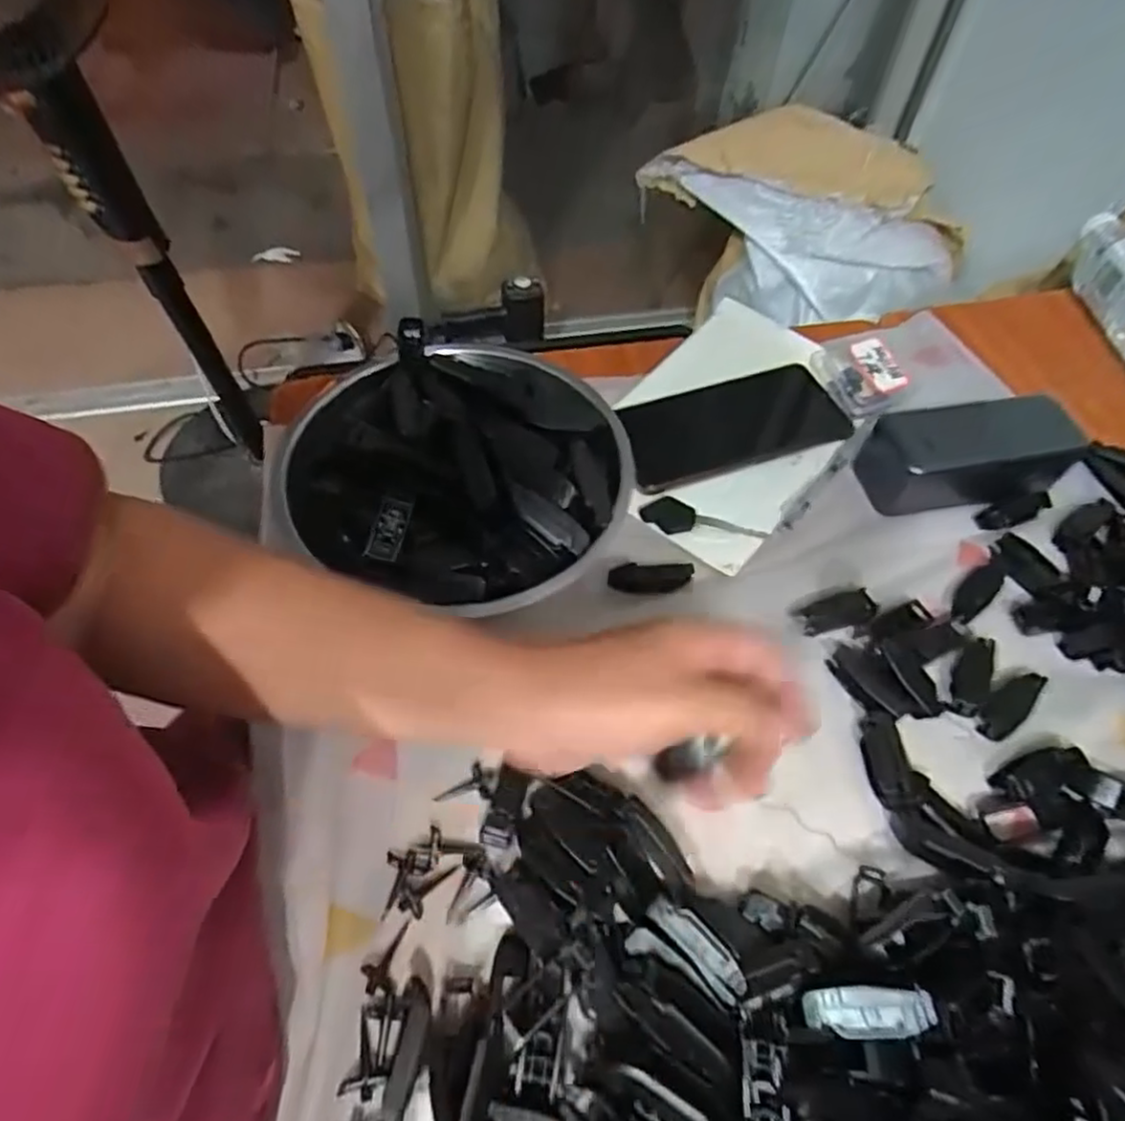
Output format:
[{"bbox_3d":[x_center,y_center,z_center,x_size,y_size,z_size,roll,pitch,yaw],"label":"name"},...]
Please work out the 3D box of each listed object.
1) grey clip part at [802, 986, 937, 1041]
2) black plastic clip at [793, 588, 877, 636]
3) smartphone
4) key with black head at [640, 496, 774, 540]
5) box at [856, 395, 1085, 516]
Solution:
[{"bbox_3d":[0.123,0.182,0.270,0.048,0.004,0.018,-14,53,19],"label":"grey clip part"},{"bbox_3d":[0.166,0.031,0.405,0.045,0.005,0.021,-15,57,-11],"label":"black plastic clip"},{"bbox_3d":[0.123,-0.098,0.488,0.158,0.014,0.077,-16,57,-11],"label":"smartphone"},{"bbox_3d":[0.093,-0.027,0.441,0.082,0.008,0.025,6,56,3],"label":"key with black head"},{"bbox_3d":[0.273,-0.074,0.447,0.129,0.050,0.060,-6,56,-5],"label":"box"}]

